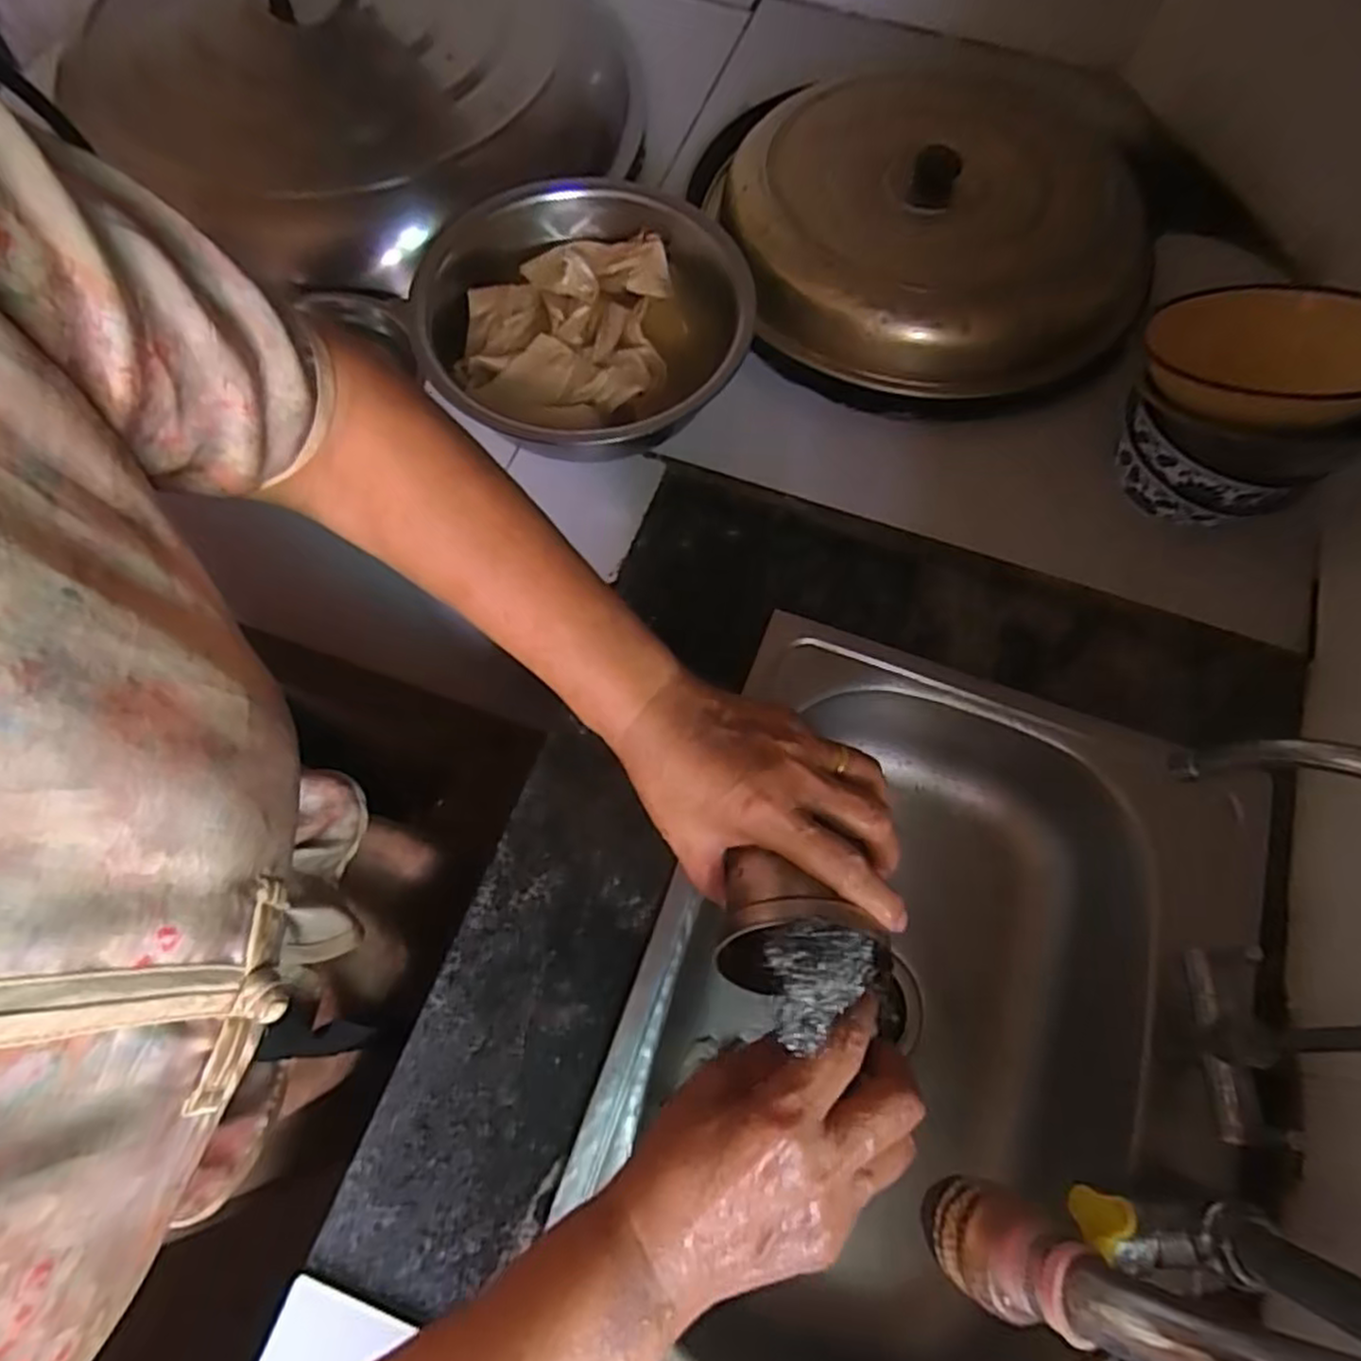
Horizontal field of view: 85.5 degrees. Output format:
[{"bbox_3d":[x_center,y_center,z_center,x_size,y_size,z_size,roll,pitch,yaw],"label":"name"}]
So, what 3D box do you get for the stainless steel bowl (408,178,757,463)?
[{"bbox_3d":[-0.086,-0.319,0.652,0.272,0.090,0.299,0,73,-1],"label":"stainless steel bowl"}]

